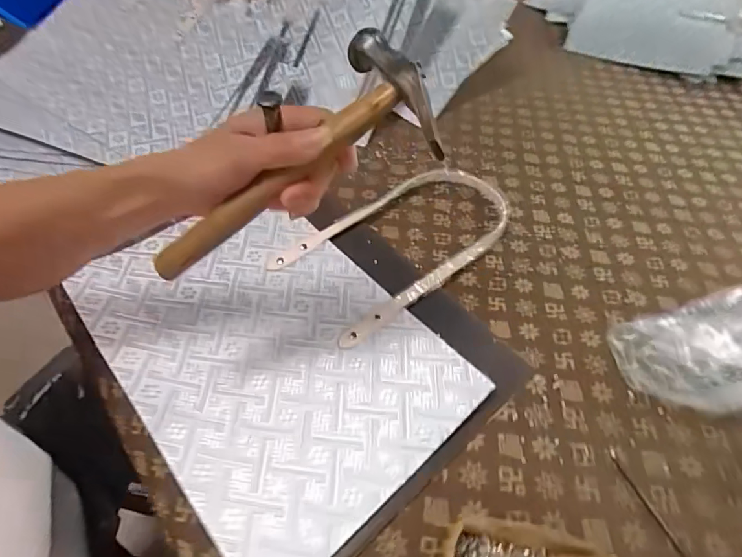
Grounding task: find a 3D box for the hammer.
[{"bbox_3d":[-0.067,-0.082,0.338,0.231,0.024,0.142,-32,53,12],"label":"hammer"}]

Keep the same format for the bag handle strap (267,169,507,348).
[{"bbox_3d":[0.051,-0.057,0.576,0.331,0.017,0.152,-34,61,-28],"label":"bag handle strap"}]

